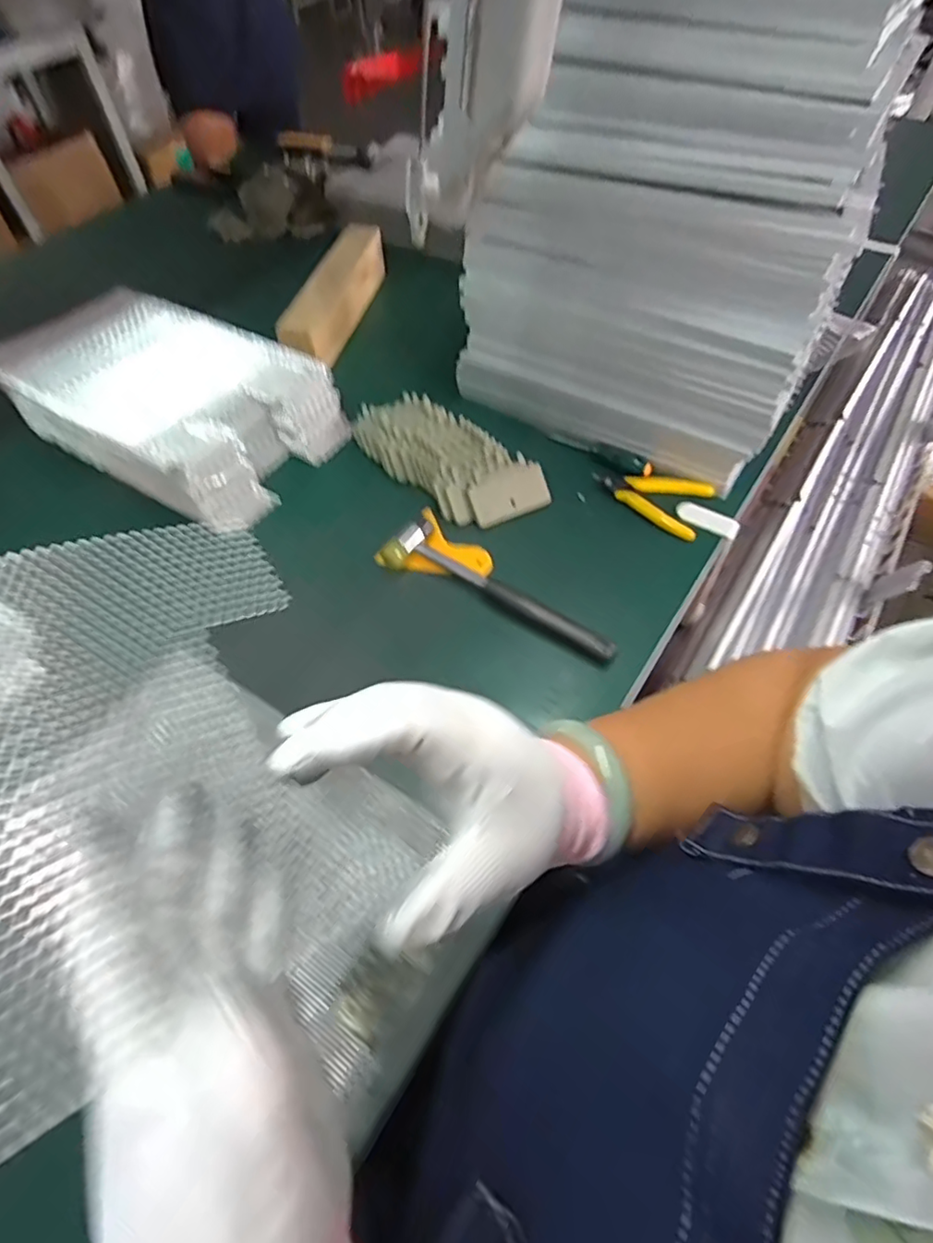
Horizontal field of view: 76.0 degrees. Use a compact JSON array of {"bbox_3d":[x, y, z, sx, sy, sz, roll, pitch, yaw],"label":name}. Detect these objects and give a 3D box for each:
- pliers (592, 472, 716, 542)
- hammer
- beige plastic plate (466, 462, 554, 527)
[{"bbox_3d":[0.204,-0.141,0.640,0.123,0.013,0.075,36,63,23],"label":"pliers"},{"bbox_3d":[0.032,-0.031,0.561,0.235,0.020,0.054,28,60,19],"label":"hammer"},{"bbox_3d":[0.046,-0.133,0.627,0.085,0.004,0.051,-26,102,-16],"label":"beige plastic plate"}]

